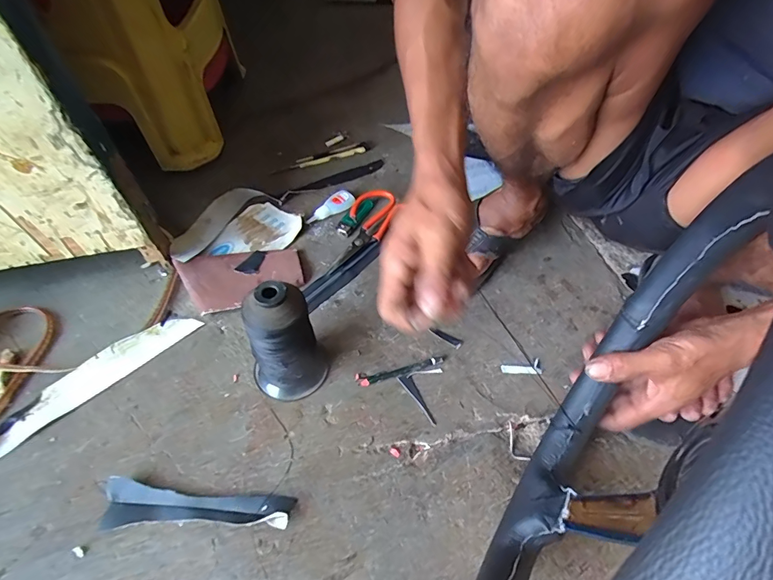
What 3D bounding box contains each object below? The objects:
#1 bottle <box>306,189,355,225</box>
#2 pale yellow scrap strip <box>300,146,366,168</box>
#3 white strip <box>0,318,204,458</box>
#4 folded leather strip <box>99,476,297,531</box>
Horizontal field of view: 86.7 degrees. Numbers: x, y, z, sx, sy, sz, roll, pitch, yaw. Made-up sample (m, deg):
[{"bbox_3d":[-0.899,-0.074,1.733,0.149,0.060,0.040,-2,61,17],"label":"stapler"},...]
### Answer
[{"bbox_3d":[-0.087,-0.126,0.621,0.081,0.015,0.032,-31,59,-24],"label":"bottle"},{"bbox_3d":[-0.094,-0.235,0.717,0.127,0.010,0.016,-27,58,-21],"label":"pale yellow scrap strip"},{"bbox_3d":[-0.317,0.093,0.443,0.036,0.014,0.227,38,60,24],"label":"white strip"},{"bbox_3d":[-0.170,0.192,0.367,0.166,0.016,0.036,2,52,-1],"label":"folded leather strip"}]

